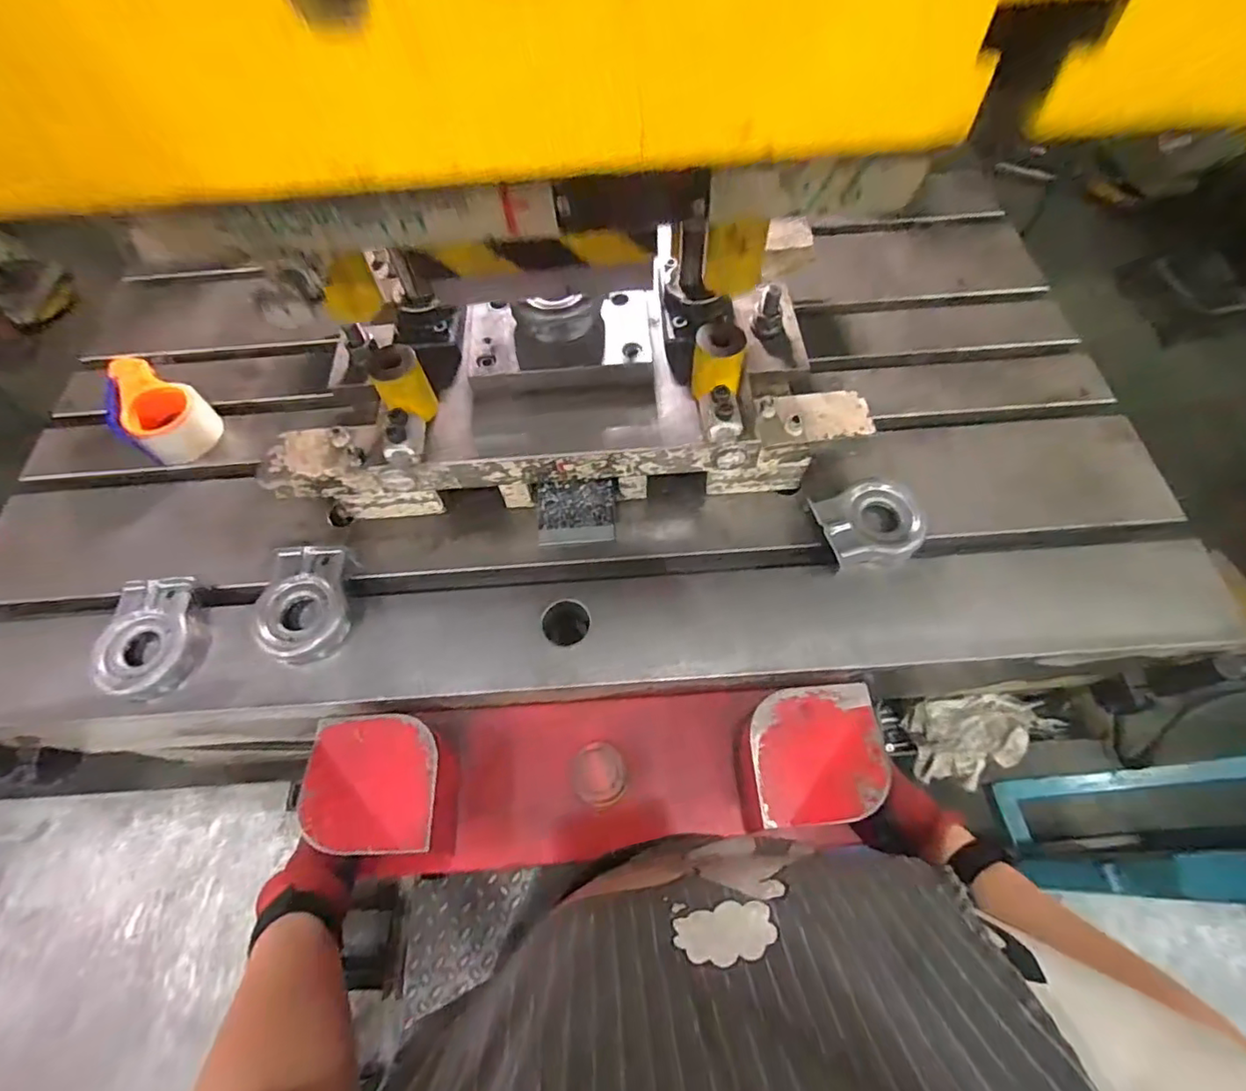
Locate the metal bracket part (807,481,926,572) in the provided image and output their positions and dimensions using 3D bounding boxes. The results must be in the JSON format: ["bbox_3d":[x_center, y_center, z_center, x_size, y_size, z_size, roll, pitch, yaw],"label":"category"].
[{"bbox_3d":[0.268,-0.023,0.638,0.113,0.039,0.088,-9,61,-1],"label":"metal bracket part"}]

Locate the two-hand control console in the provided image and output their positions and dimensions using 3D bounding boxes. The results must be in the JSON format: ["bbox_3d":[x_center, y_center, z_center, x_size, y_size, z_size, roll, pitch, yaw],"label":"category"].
[{"bbox_3d":[-0.023,0.219,0.558,0.509,0.110,0.141,-5,61,3],"label":"two-hand control console"}]

